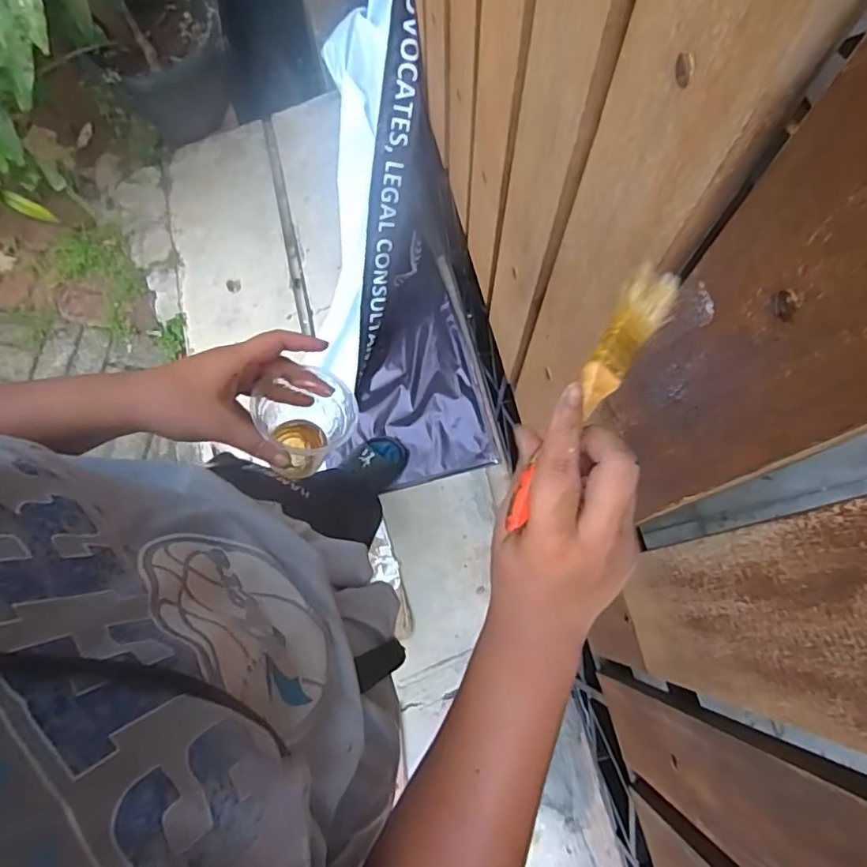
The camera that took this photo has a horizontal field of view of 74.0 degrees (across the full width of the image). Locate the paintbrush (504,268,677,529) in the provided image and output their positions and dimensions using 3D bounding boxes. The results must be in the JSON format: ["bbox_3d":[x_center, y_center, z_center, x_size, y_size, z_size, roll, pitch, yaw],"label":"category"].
[{"bbox_3d":[0.092,-0.024,0.336,0.027,0.014,0.177,33,79,9],"label":"paintbrush"}]

